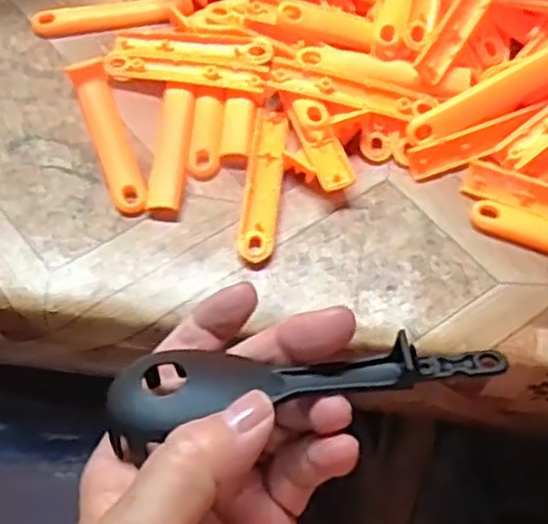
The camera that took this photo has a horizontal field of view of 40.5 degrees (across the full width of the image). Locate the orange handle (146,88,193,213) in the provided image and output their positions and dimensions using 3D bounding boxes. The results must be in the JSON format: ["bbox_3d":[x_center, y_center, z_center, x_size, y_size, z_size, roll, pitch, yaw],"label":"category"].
[{"bbox_3d":[-0.045,-0.050,0.324,0.015,0.004,0.063,3,65,2],"label":"orange handle"}]

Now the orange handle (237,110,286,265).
[{"bbox_3d":[-0.004,-0.035,0.318,0.015,0.004,0.074,6,65,3],"label":"orange handle"}]

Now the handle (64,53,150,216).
[{"bbox_3d":[-0.072,-0.056,0.326,0.015,0.007,0.080,-19,66,-8],"label":"handle"}]

